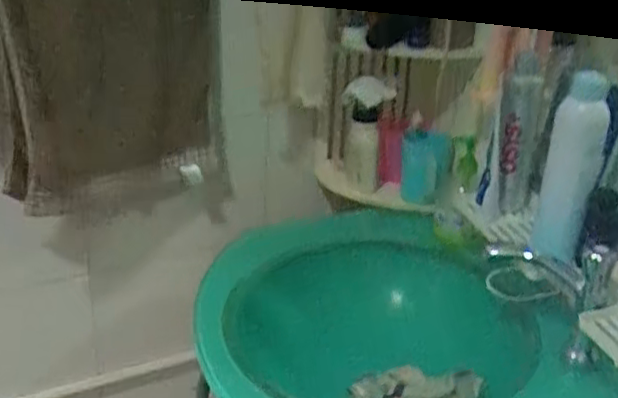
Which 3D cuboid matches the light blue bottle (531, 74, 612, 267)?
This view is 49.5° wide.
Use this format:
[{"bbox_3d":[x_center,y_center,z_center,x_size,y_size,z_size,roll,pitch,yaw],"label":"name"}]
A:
[{"bbox_3d":[0.303,-0.030,0.775,0.056,0.226,0.059,15,29,22],"label":"light blue bottle"}]

